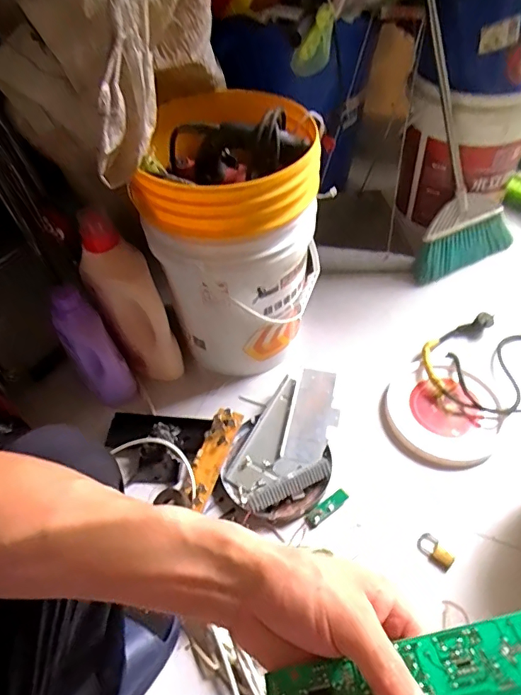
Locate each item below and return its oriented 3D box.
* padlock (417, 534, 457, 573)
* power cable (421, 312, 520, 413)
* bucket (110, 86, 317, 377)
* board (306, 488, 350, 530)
[{"bbox_3d":[0.282,0.329,0.778,0.032,0.015,0.062,-28,55,-17],"label":"padlock"},{"bbox_3d":[0.484,0.027,0.970,0.295,0.028,0.233,-20,53,-12],"label":"power cable"},{"bbox_3d":[-0.039,-0.193,0.904,0.277,0.441,0.288,-1,52,3],"label":"bucket"},{"bbox_3d":[0.115,0.275,0.826,0.086,0.007,0.022,-33,57,-21],"label":"board"}]

